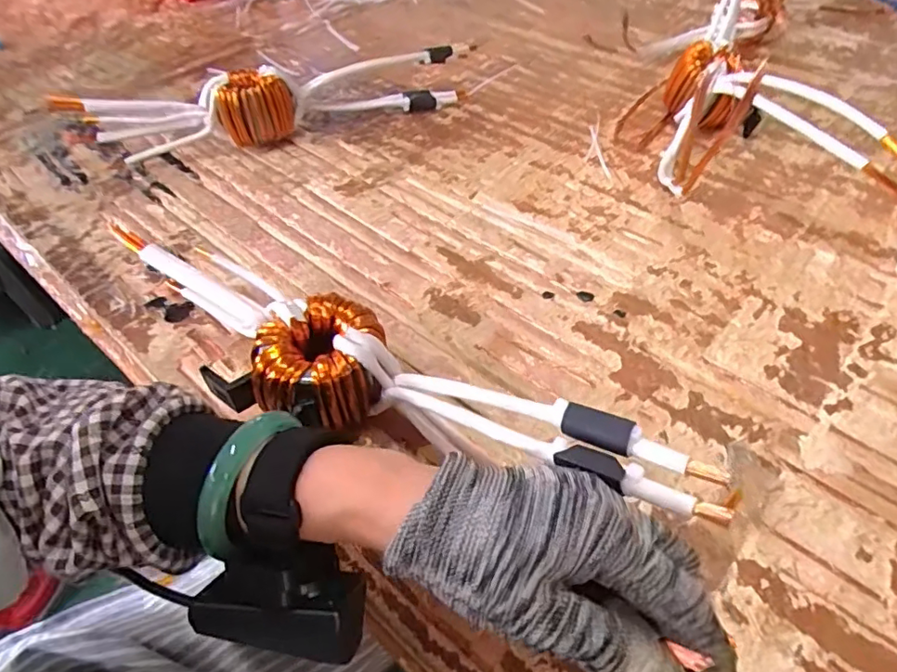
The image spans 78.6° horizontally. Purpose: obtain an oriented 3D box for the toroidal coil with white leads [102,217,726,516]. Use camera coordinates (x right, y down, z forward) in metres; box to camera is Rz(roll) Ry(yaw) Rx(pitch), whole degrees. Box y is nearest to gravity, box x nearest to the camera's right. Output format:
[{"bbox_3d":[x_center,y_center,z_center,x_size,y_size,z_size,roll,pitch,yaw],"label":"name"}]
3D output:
[{"bbox_3d":[-0.061,0.019,0.333,0.397,0.078,0.078,18,52,28],"label":"toroidal coil with white leads"}]

